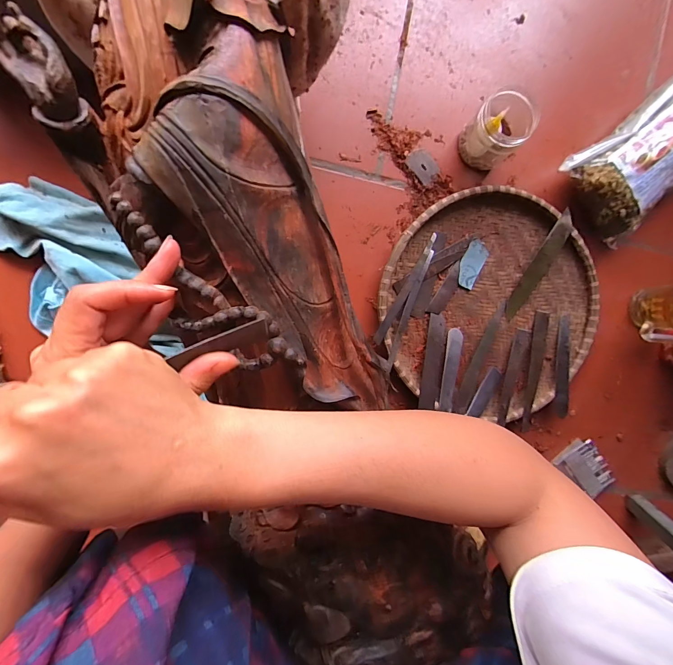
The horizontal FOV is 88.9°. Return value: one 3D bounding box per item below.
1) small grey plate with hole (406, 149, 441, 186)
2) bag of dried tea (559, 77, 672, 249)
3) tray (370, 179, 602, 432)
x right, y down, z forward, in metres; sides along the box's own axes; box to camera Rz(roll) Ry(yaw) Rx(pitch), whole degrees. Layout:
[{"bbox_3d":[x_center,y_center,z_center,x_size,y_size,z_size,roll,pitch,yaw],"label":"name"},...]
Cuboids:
[{"bbox_3d":[0.129,-0.248,0.507,0.040,0.005,0.049,-43,97,-4],"label":"small grey plate with hole"},{"bbox_3d":[0.465,-0.263,0.522,0.238,0.075,0.143,-40,97,-5],"label":"bag of dried tea"},{"bbox_3d":[0.230,-0.042,0.520,0.335,0.034,0.324,14,90,-9],"label":"tray"}]

